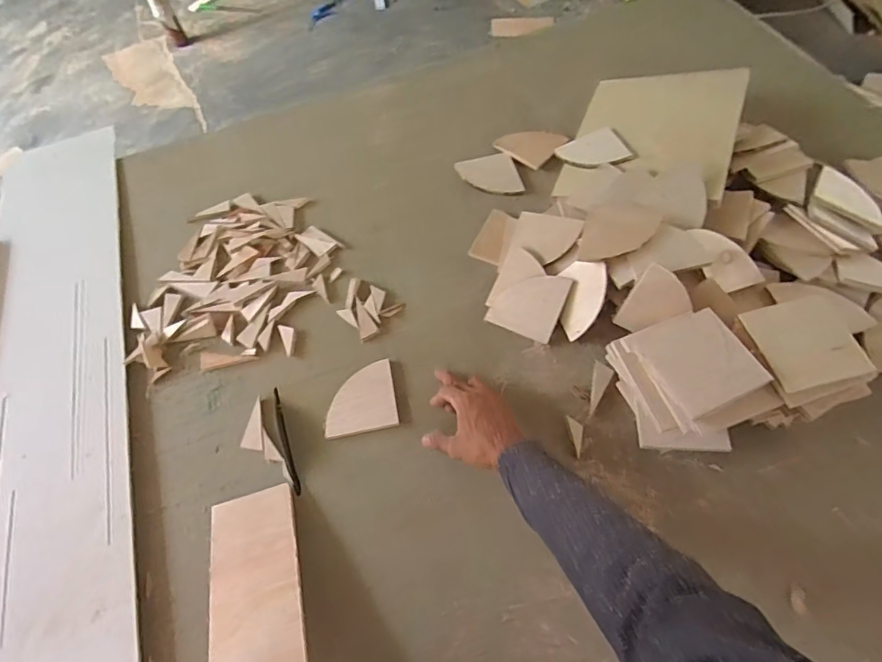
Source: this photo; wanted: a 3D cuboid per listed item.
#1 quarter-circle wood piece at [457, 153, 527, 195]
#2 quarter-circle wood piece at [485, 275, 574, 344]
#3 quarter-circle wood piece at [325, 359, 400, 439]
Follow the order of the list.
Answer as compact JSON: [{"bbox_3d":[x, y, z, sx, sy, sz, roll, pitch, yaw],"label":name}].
[{"bbox_3d":[0.087,-0.276,0.891,0.100,0.012,0.100,-13,61,-5],"label":"quarter-circle wood piece"},{"bbox_3d":[0.129,-0.043,0.731,0.095,0.008,0.098,23,87,22],"label":"quarter-circle wood piece"},{"bbox_3d":[-0.113,0.094,0.698,0.096,0.007,0.096,-10,60,-3],"label":"quarter-circle wood piece"}]

